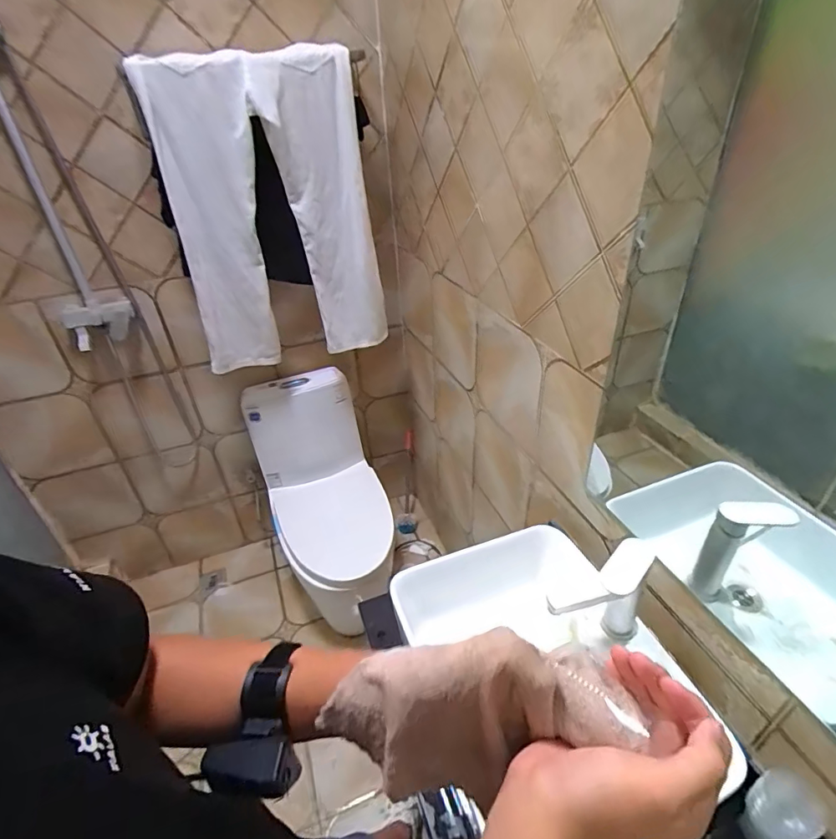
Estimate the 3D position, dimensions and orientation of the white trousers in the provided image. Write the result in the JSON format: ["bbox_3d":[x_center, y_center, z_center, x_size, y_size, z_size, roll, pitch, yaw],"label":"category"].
[{"bbox_3d":[-0.356,-0.490,1.226,0.481,0.728,0.109,-16,41,-18],"label":"white trousers"}]

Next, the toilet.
[{"bbox_3d":[-0.285,0.301,1.618,0.396,0.683,0.658,-17,37,-17],"label":"toilet"}]

